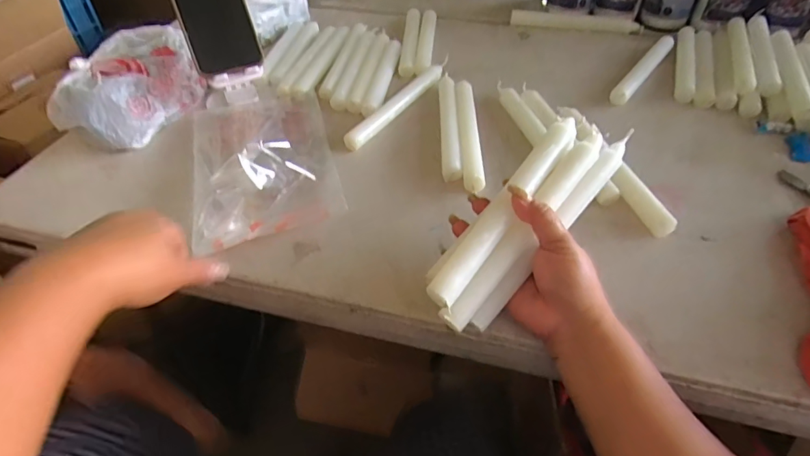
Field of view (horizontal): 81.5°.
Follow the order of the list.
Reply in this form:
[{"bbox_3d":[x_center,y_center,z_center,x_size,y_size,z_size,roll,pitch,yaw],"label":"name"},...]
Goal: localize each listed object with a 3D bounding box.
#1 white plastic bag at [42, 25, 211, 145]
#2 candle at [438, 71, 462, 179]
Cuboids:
[{"bbox_3d":[-0.346,-0.178,0.598,0.115,0.081,0.176,8,47,11],"label":"white plastic bag"},{"bbox_3d":[0.052,-0.128,0.567,0.021,0.014,0.202,-1,46,3],"label":"candle"}]

